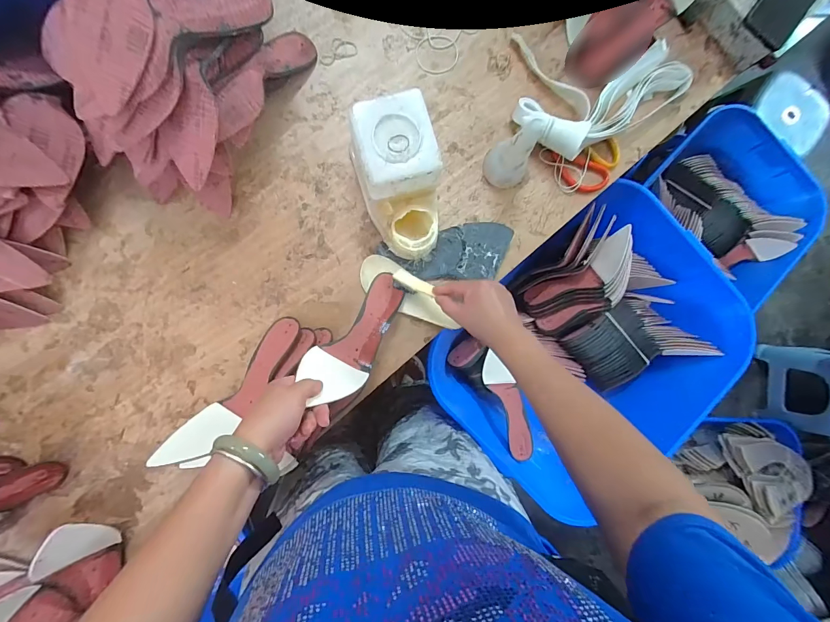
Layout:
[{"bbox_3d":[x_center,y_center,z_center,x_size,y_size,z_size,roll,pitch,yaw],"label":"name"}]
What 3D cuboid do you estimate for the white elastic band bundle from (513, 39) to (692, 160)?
[{"bbox_3d":[0.315,-0.339,0.589,0.303,0.064,0.108,-26,91,-5],"label":"white elastic band bundle"}]

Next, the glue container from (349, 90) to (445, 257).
[{"bbox_3d":[-0.024,-0.182,0.529,0.108,0.123,0.195,-11,90,-6],"label":"glue container"}]

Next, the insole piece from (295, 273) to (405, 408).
[{"bbox_3d":[-0.081,0.035,0.515,0.081,0.050,0.218,33,56,-4],"label":"insole piece"}]

